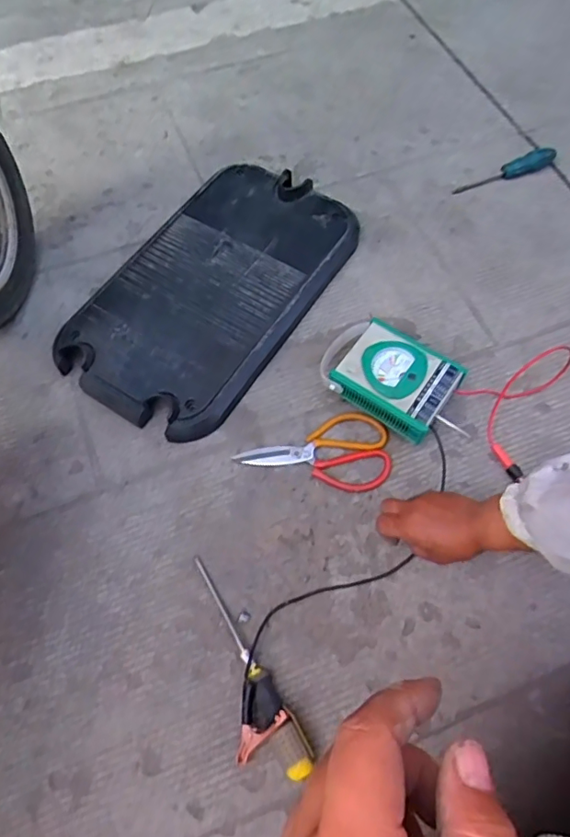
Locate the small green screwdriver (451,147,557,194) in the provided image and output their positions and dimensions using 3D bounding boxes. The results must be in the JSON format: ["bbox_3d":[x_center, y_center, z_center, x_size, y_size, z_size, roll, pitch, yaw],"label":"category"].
[{"bbox_3d":[0.396,-0.443,0.948,0.220,0.023,0.035,-23,67,-9],"label":"small green screwdriver"}]

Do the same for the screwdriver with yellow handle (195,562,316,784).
[{"bbox_3d":[-0.043,0.268,0.593,0.033,0.031,0.250,-29,56,-12],"label":"screwdriver with yellow handle"}]

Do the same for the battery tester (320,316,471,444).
[{"bbox_3d":[0.149,-0.049,0.719,0.202,0.069,0.119,34,70,15],"label":"battery tester"}]

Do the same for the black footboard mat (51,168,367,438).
[{"bbox_3d":[-0.108,-0.201,0.811,0.284,0.049,0.478,28,69,13],"label":"black footboard mat"}]

